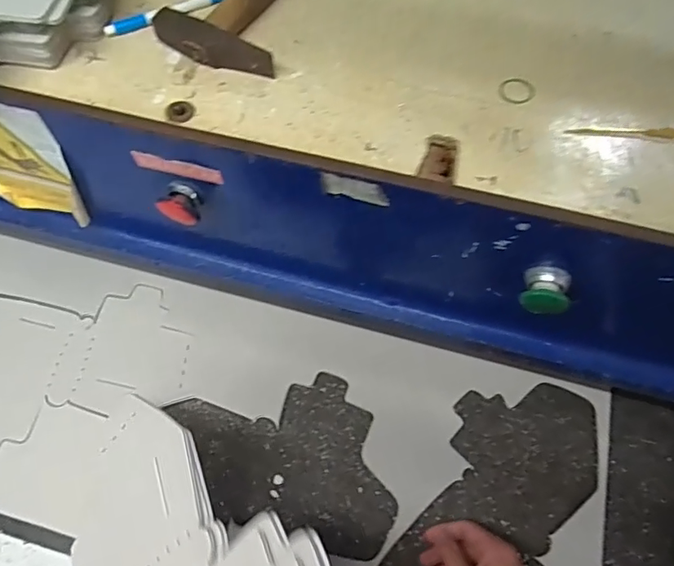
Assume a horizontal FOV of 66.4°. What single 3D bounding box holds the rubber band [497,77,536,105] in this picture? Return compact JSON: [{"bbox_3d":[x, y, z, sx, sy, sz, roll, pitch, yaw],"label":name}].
[{"bbox_3d":[0.152,-0.162,0.434,0.029,0.004,0.029,19,64,10],"label":"rubber band"}]

